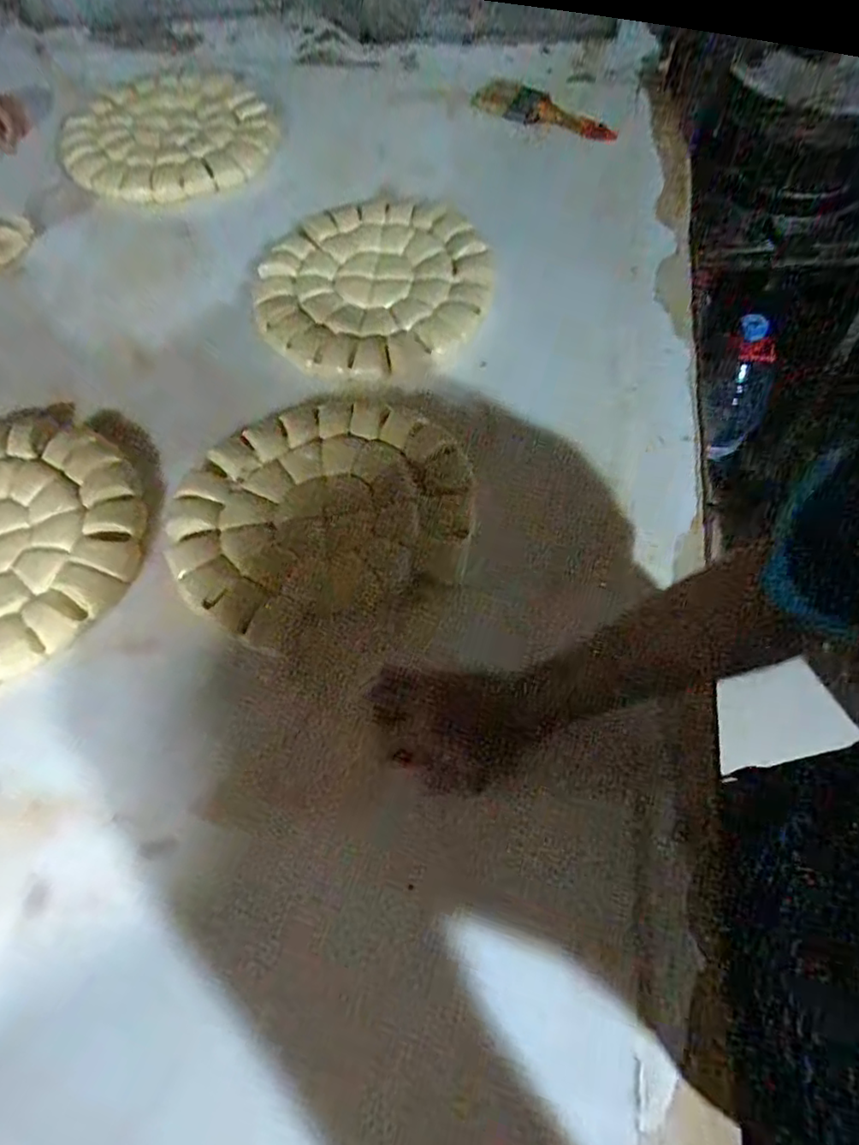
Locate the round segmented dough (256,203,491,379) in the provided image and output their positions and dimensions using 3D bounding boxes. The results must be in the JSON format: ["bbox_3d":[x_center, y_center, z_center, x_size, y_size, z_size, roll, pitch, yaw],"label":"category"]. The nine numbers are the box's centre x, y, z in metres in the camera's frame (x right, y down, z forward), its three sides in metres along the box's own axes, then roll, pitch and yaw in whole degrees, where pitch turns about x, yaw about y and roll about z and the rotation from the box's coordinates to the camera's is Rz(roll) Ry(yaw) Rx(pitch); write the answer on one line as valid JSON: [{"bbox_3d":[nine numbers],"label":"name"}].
[{"bbox_3d":[-0.074,-0.340,0.702,0.261,0.037,0.249,0,65,0],"label":"round segmented dough"}]

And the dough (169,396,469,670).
[{"bbox_3d":[-0.101,-0.058,0.583,0.272,0.015,0.272,0,65,0],"label":"dough"}]

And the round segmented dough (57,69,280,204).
[{"bbox_3d":[-0.357,-0.597,0.844,0.270,0.053,0.270,0,65,0],"label":"round segmented dough"}]

